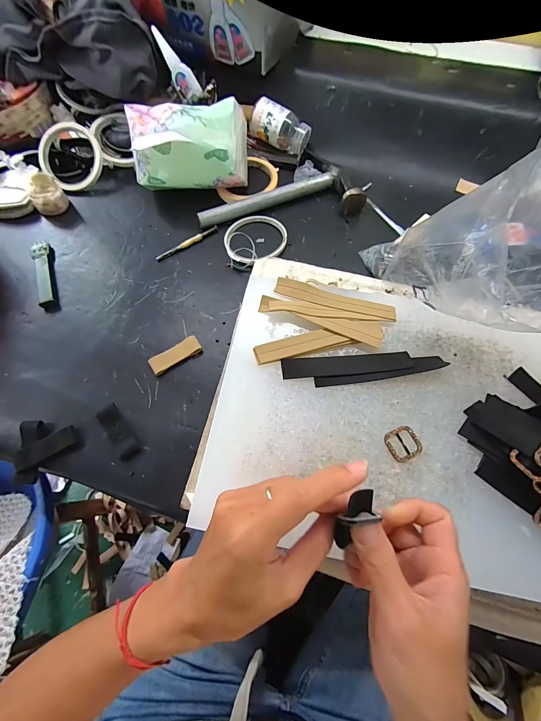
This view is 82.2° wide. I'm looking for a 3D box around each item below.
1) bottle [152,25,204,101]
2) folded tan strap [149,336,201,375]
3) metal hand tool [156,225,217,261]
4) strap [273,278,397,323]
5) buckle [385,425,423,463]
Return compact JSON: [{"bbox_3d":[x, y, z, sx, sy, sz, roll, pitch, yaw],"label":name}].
[{"bbox_3d":[-0.128,-0.401,0.423,0.029,0.015,0.089,-43,109,-18],"label":"bottle"},{"bbox_3d":[-0.110,-0.006,0.361,0.060,0.009,0.023,-33,70,-14],"label":"folded tan strap"},{"bbox_3d":[-0.115,-0.162,0.429,0.093,0.010,0.009,-30,69,-13],"label":"metal hand tool"},{"bbox_3d":[0.069,-0.067,0.337,0.130,0.006,0.023,16,69,7],"label":"strap"},{"bbox_3d":[0.120,0.075,0.279,0.029,0.004,0.029,-24,70,-9],"label":"buckle"}]

